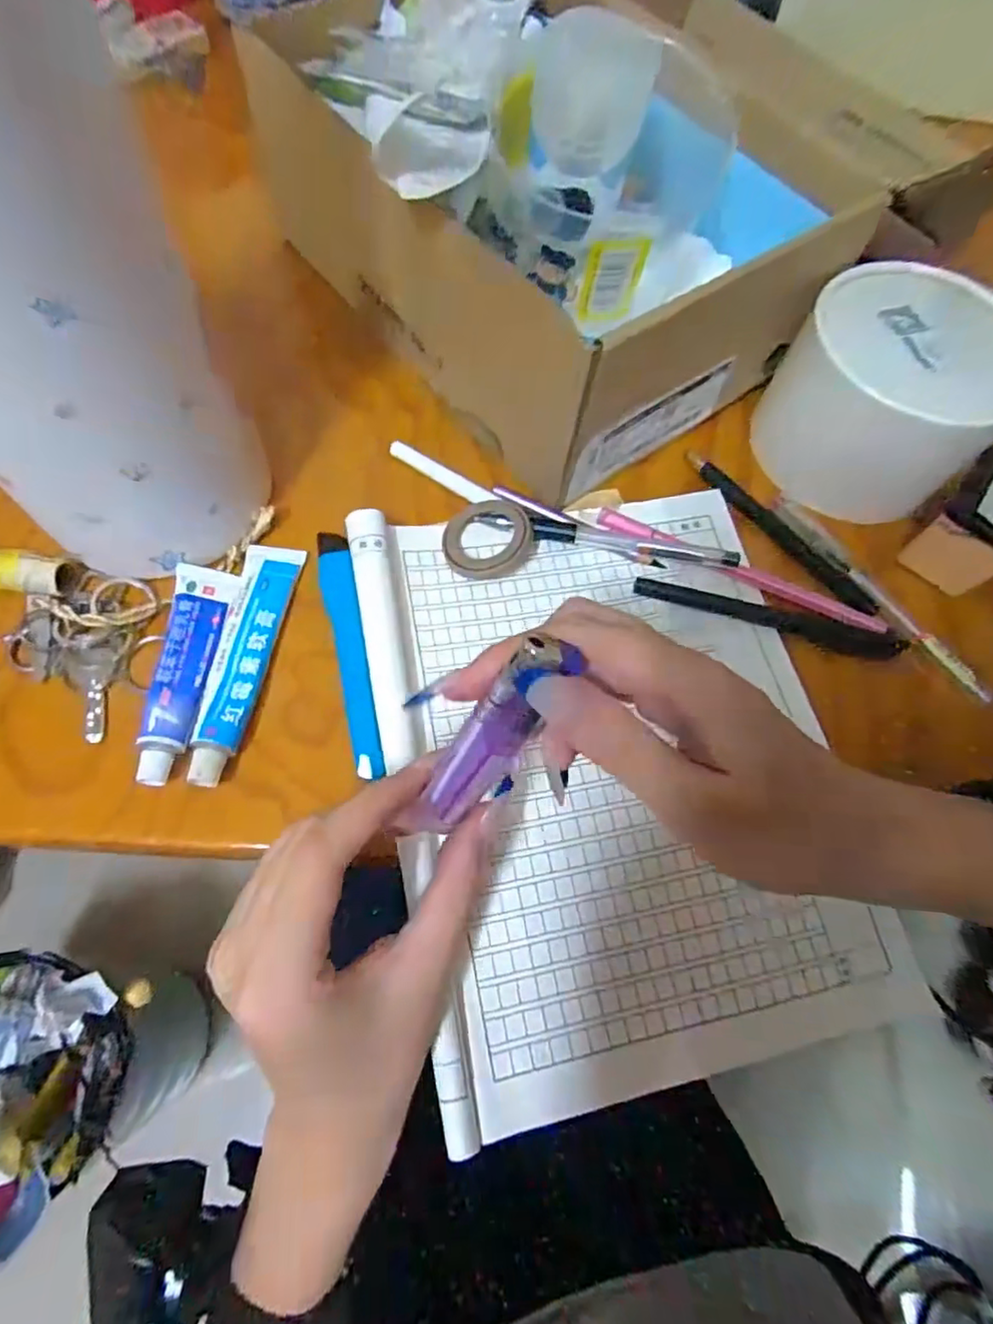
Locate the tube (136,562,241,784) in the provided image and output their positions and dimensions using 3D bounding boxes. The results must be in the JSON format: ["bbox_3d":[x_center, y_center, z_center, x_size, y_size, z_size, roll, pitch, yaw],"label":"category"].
[{"bbox_3d":[-0.139,0.002,0.277,0.025,0.015,0.103,2,69,-2],"label":"tube"}]

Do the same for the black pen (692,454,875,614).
[{"bbox_3d":[0.151,-0.072,0.334,0.009,0.007,0.129,-36,75,-15],"label":"black pen"}]

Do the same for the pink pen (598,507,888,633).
[{"bbox_3d":[0.125,-0.048,0.319,0.153,0.010,0.015,26,70,7],"label":"pink pen"}]

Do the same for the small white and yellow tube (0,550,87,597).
[{"bbox_3d":[-0.225,-0.042,0.285,0.057,0.015,0.019,3,69,-2],"label":"small white and yellow tube"}]

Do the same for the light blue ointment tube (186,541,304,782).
[{"bbox_3d":[-0.115,-0.005,0.280,0.026,0.017,0.121,5,69,-1],"label":"light blue ointment tube"}]

